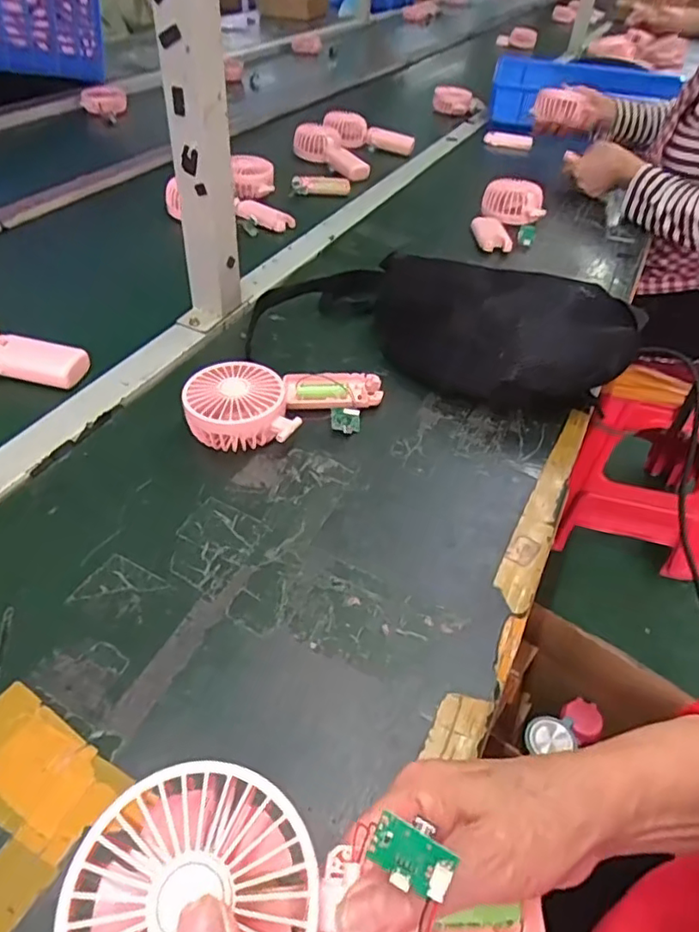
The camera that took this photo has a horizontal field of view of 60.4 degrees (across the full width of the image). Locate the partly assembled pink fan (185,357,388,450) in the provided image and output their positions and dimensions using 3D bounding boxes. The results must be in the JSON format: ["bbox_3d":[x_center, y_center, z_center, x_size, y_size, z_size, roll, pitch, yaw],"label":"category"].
[{"bbox_3d":[-0.054,-0.061,0.548,0.186,0.044,0.092,-13,47,-17],"label":"partly assembled pink fan"}]

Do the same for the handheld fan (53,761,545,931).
[{"bbox_3d":[-0.004,0.161,0.213,0.184,0.047,0.081,18,45,-10],"label":"handheld fan"}]

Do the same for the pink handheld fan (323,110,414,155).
[{"bbox_3d":[0.034,-0.617,1.115,0.168,0.047,0.072,17,47,9],"label":"pink handheld fan"}]

